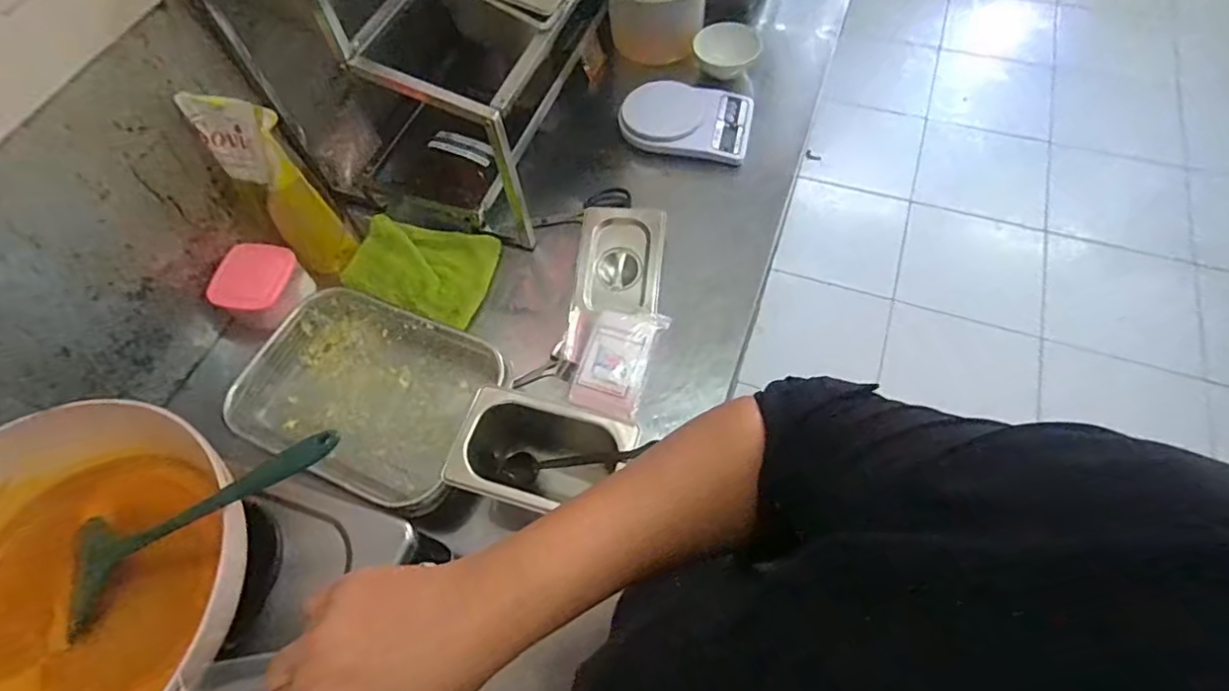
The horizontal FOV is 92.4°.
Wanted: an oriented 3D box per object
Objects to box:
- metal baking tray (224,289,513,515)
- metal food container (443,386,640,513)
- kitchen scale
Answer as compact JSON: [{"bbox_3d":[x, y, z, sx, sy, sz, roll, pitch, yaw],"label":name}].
[{"bbox_3d":[-0.279,0.058,0.689,0.283,0.075,0.207,19,64,13],"label":"metal baking tray"},{"bbox_3d":[-0.071,0.119,0.628,0.181,0.103,0.119,6,62,7],"label":"metal food container"},{"bbox_3d":[0.108,-0.343,0.901,0.191,0.038,0.132,12,63,10],"label":"kitchen scale"}]

